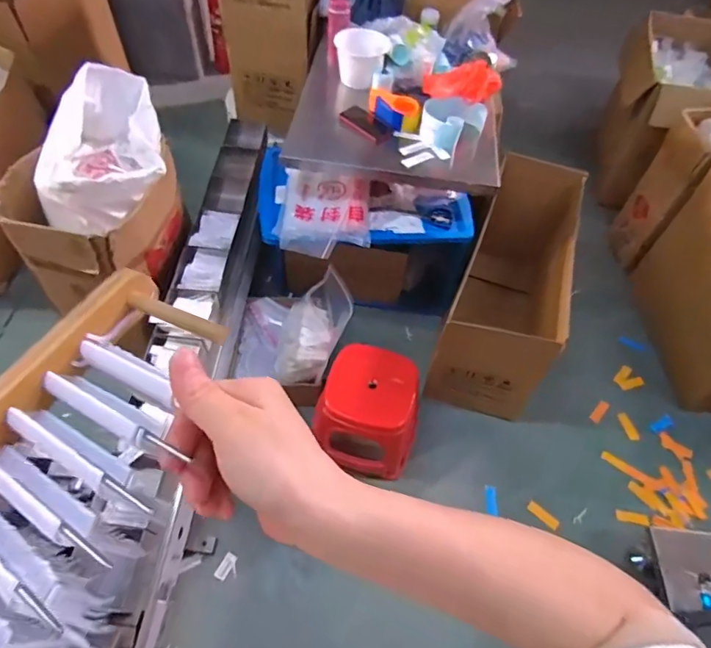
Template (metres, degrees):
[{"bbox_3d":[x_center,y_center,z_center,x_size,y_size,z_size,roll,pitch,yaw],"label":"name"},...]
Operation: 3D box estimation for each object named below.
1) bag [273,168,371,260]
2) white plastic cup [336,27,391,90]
[{"bbox_3d":[-0.087,-0.332,1.410,0.258,0.041,0.347,5,54,-1],"label":"bag"},{"bbox_3d":[0.019,-0.823,1.502,0.167,0.130,0.163,2,54,-3],"label":"white plastic cup"}]

